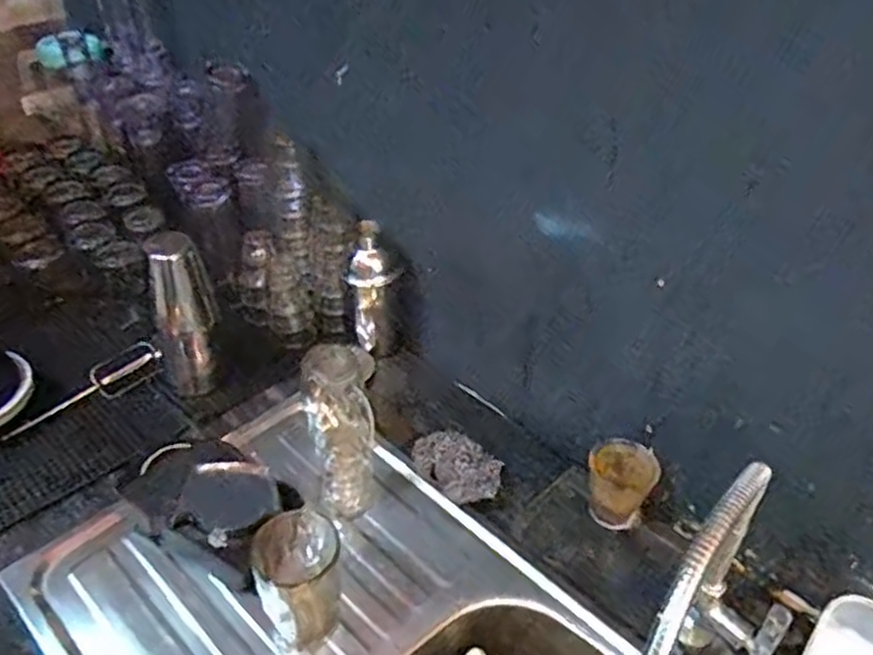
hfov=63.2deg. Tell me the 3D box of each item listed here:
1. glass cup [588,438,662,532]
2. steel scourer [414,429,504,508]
[{"bbox_3d":[0.200,0.172,0.778,0.071,0.075,0.069,1,38,-1],"label":"glass cup"},{"bbox_3d":[0.020,0.155,0.796,0.105,0.029,0.067,24,44,26],"label":"steel scourer"}]

